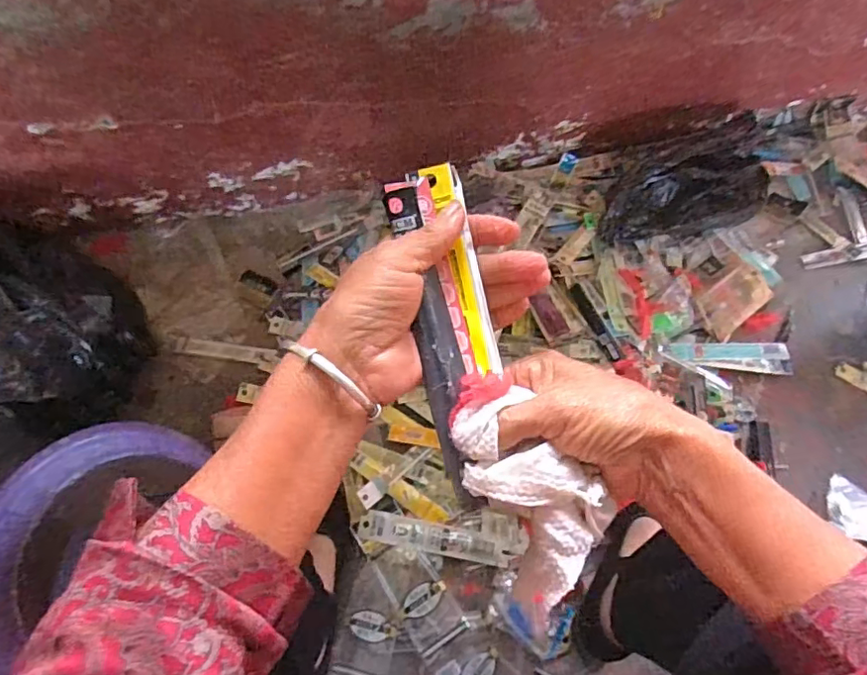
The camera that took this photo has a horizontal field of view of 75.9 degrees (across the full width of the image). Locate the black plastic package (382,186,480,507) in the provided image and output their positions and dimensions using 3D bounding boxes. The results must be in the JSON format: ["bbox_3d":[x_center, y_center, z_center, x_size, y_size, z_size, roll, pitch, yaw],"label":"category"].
[{"bbox_3d":[0.002,0.003,0.299,0.023,0.006,0.171,-11,86,-6],"label":"black plastic package"}]

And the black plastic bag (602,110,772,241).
[{"bbox_3d":[0.385,-0.222,0.854,0.289,0.101,0.129,-24,70,-10],"label":"black plastic bag"}]

